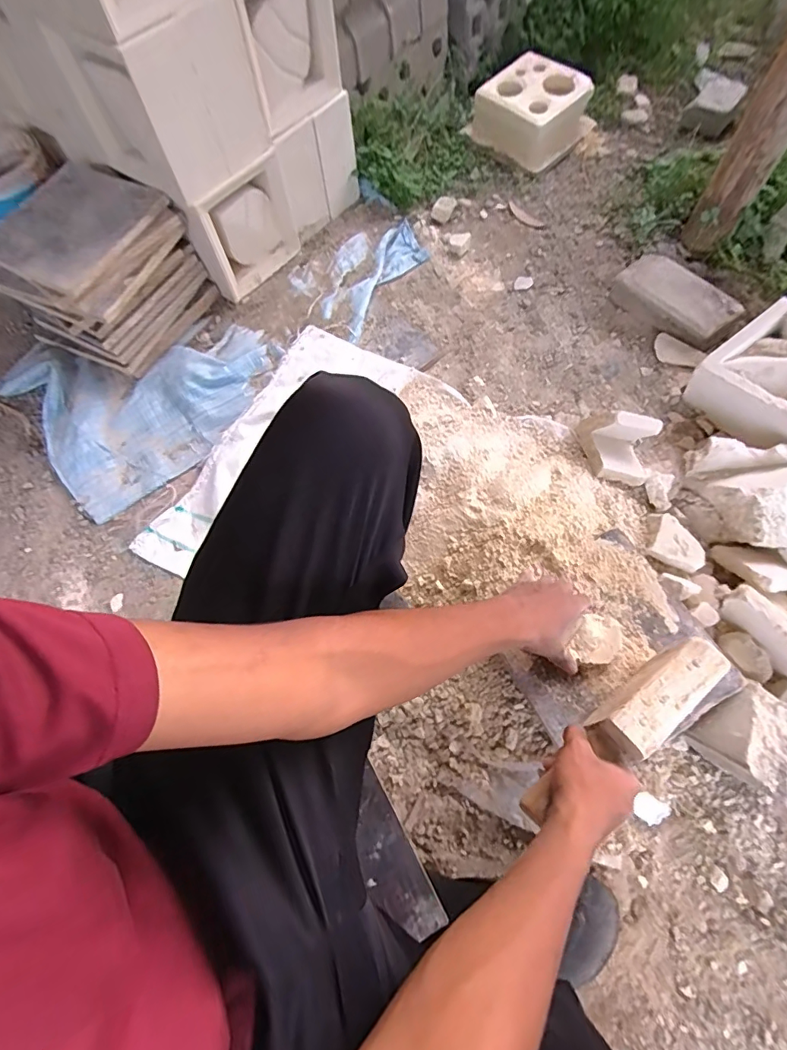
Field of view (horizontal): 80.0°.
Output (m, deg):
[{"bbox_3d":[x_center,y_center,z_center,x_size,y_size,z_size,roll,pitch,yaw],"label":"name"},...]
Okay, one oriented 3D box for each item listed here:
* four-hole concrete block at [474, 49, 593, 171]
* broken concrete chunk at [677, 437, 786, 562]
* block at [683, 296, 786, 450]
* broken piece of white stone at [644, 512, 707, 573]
[{"bbox_3d":[0.348,-1.043,1.184,0.240,0.095,0.236,-43,68,-11],"label":"four-hole concrete block"},{"bbox_3d":[0.535,-0.022,0.685,0.173,0.097,0.186,7,66,6],"label":"broken concrete chunk"},{"bbox_3d":[0.621,-0.230,0.739,0.229,0.082,0.208,-37,67,-9],"label":"block"},{"bbox_3d":[0.413,0.023,0.686,0.077,0.022,0.079,18,70,14],"label":"broken piece of white stone"}]

